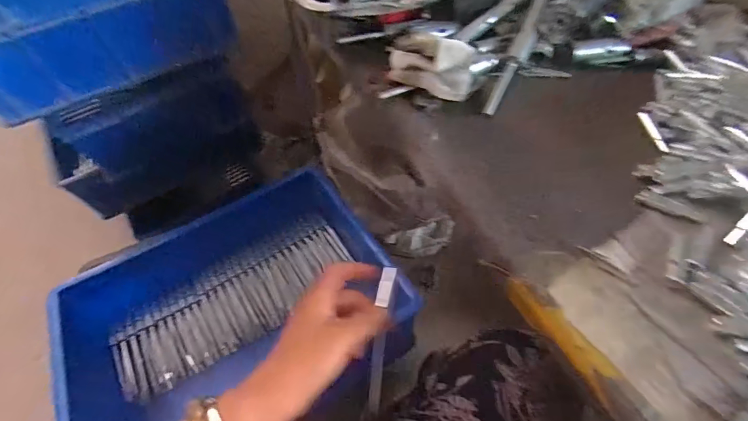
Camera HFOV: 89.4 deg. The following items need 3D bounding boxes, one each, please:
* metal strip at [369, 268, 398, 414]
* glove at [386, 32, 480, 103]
[{"bbox_3d":[0.007,0.120,0.361,0.016,0.011,0.130,7,76,4],"label":"metal strip"},{"bbox_3d":[0.058,-0.145,0.386,0.084,0.055,0.033,12,59,7],"label":"glove"}]

